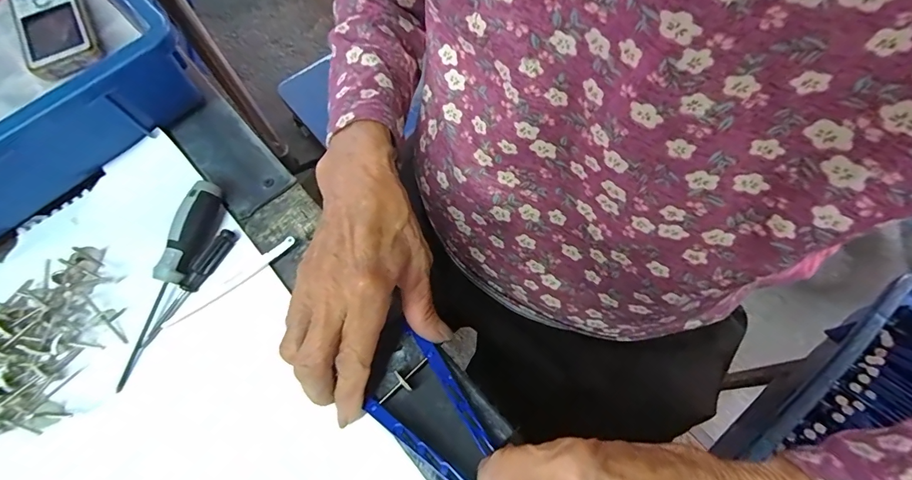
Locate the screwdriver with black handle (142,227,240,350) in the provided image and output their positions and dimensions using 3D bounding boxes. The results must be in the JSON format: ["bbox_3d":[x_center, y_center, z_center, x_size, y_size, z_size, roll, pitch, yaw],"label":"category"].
[{"bbox_3d":[-0.189,0.032,0.280,0.016,0.009,0.090,21,70,12],"label":"screwdriver with black handle"}]

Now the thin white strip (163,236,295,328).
[{"bbox_3d":[-0.160,0.029,0.281,0.101,0.007,0.009,-36,70,-12],"label":"thin white strip"}]

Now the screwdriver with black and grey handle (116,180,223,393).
[{"bbox_3d":[-0.202,0.025,0.276,0.020,0.022,0.144,12,68,8],"label":"screwdriver with black and grey handle"}]

